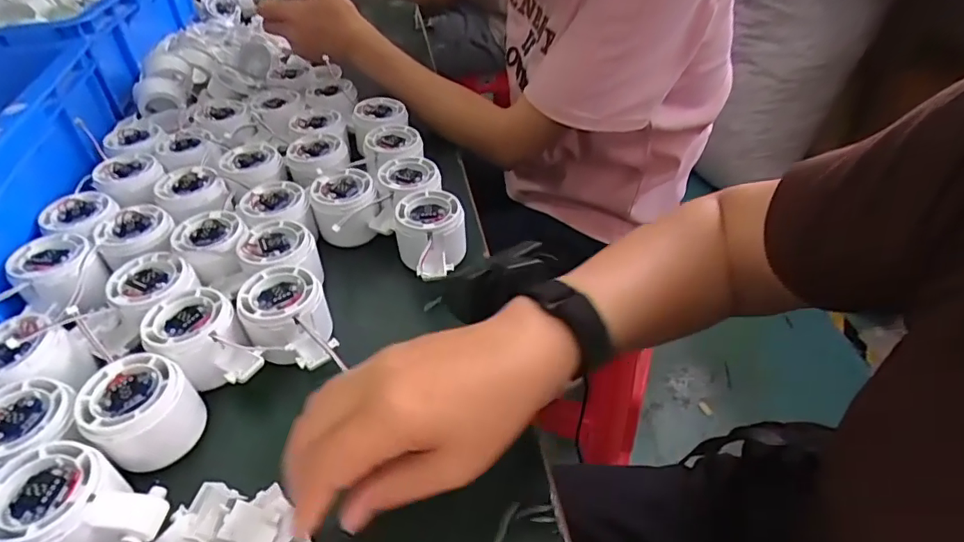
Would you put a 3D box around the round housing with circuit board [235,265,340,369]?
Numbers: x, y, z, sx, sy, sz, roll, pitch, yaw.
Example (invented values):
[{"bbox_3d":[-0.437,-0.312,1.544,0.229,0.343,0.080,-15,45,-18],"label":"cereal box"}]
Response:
[{"bbox_3d":[-0.139,0.041,0.390,0.056,0.049,0.080,-15,45,-16],"label":"round housing with circuit board"}]

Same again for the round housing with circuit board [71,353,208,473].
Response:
[{"bbox_3d":[-0.210,0.088,0.335,0.057,0.045,0.055,0,42,0],"label":"round housing with circuit board"}]

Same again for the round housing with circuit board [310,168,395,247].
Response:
[{"bbox_3d":[-0.117,-0.055,0.485,0.067,0.045,0.069,0,42,0],"label":"round housing with circuit board"}]

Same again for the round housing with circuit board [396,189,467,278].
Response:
[{"bbox_3d":[-0.042,-0.025,0.451,0.054,0.053,0.079,-5,43,-6],"label":"round housing with circuit board"}]

